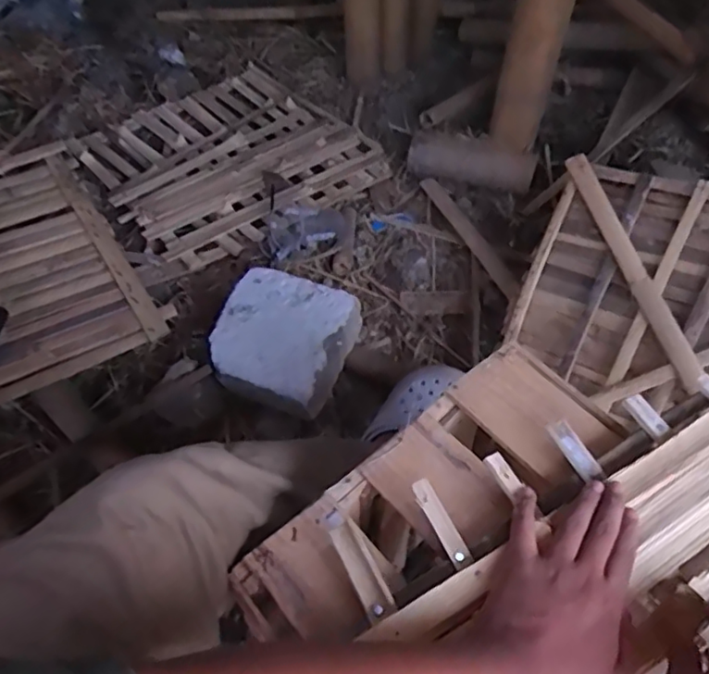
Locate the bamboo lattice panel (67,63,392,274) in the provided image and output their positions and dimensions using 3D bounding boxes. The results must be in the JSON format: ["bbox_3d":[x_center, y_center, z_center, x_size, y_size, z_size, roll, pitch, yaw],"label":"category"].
[{"bbox_3d":[-0.276,-0.411,1.328,0.557,0.030,0.515,-35,63,-23],"label":"bamboo lattice panel"}]

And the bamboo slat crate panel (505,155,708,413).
[{"bbox_3d":[0.500,-0.043,0.852,0.513,0.034,0.338,23,86,32],"label":"bamboo slat crate panel"}]

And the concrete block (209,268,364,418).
[{"bbox_3d":[-0.113,0.012,0.952,0.204,0.106,0.195,20,53,13],"label":"concrete block"}]

